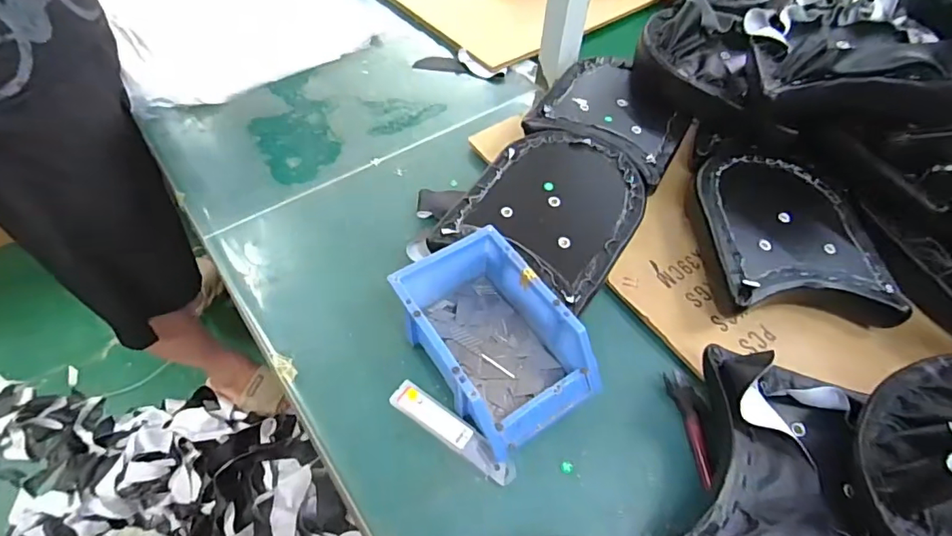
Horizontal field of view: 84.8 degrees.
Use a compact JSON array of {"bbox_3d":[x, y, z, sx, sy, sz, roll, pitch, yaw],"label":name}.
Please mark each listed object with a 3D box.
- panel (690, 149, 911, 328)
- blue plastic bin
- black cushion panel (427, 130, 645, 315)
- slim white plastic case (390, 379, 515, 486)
[{"bbox_3d":[0.340,-0.042,0.578,0.195,0.051,0.233,3,54,-1],"label":"panel"},{"bbox_3d":[0.020,0.064,0.484,0.126,0.077,0.179,-27,60,-21],"label":"blue plastic bin"},{"bbox_3d":[0.083,-0.068,0.558,0.173,0.023,0.202,28,57,16],"label":"black cushion panel"},{"bbox_3d":[-0.020,0.144,0.462,0.126,0.014,0.026,30,58,18],"label":"slim white plastic case"}]

